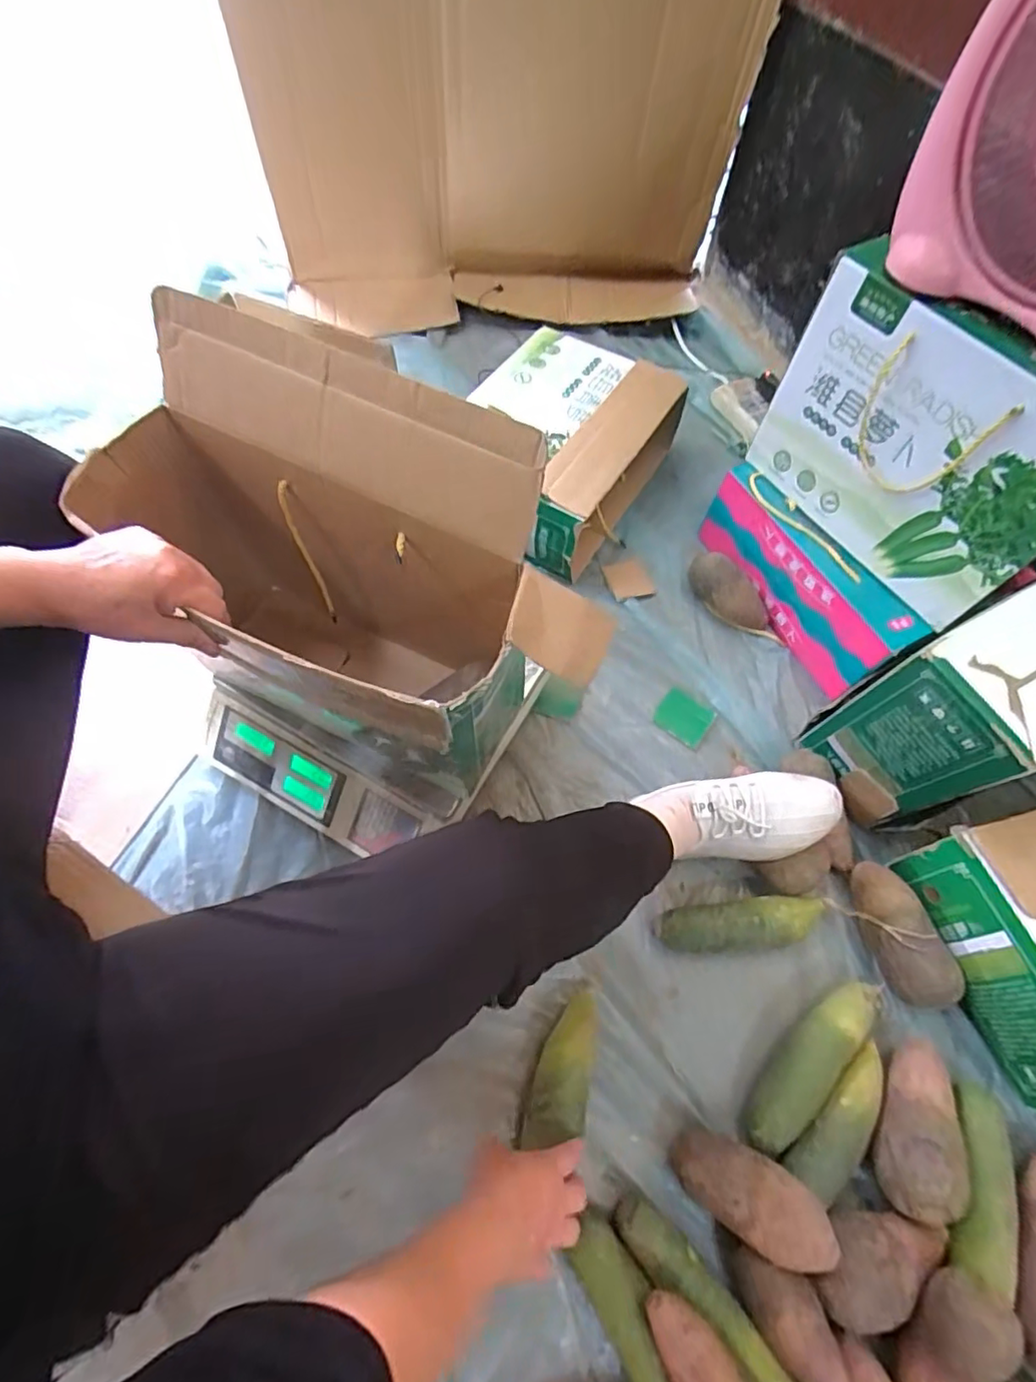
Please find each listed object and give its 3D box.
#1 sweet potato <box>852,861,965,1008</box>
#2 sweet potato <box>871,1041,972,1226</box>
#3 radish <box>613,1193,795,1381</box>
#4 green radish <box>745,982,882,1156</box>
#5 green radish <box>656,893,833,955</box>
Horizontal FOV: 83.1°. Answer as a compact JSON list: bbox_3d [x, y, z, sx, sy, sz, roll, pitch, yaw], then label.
[{"bbox_3d":[0.419,0.269,0.650,0.063,0.067,0.146,-13,64,-9],"label":"sweet potato"},{"bbox_3d":[0.393,0.417,0.560,0.076,0.058,0.149,18,64,7],"label":"sweet potato"},{"bbox_3d":[0.182,0.547,0.499,0.224,0.053,0.039,41,69,17],"label":"radish"},{"bbox_3d":[0.306,0.378,0.606,0.052,0.047,0.211,42,69,17],"label":"green radish"},{"bbox_3d":[0.253,0.264,0.658,0.190,0.048,0.054,-6,63,-5],"label":"green radish"}]

